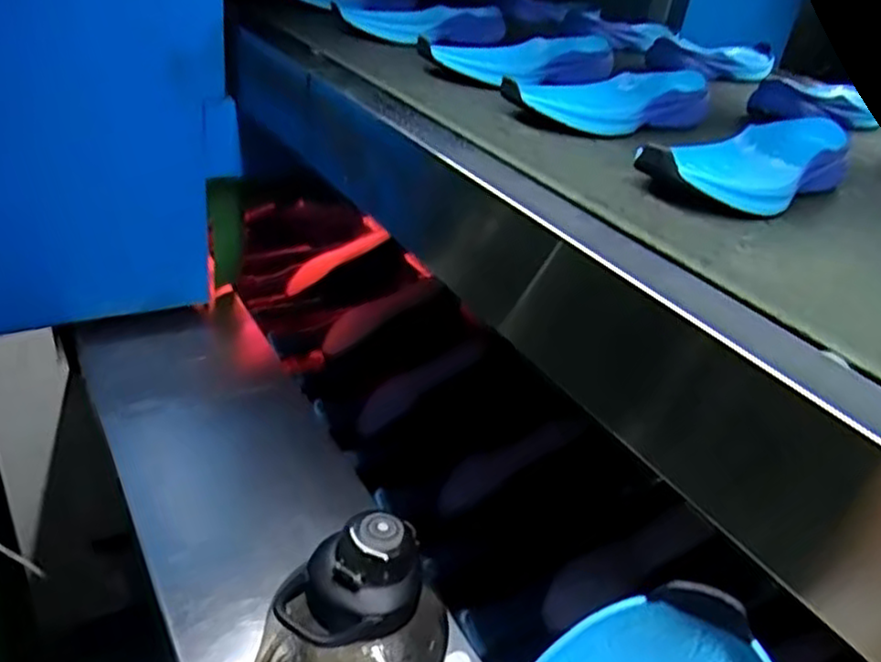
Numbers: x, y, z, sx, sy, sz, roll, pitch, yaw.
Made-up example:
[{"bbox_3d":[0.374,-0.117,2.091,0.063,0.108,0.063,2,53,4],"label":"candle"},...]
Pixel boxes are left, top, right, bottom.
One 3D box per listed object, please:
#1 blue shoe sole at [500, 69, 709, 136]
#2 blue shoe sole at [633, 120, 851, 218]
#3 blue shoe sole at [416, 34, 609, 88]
[{"bbox_3d":[0.167,-0.225,0.699,0.229,0.036,0.080,-13,37,-32],"label":"blue shoe sole"},{"bbox_3d":[0.249,-0.136,0.573,0.241,0.036,0.087,-20,41,-39],"label":"blue shoe sole"},{"bbox_3d":[0.089,-0.303,0.801,0.238,0.029,0.085,-8,35,-27],"label":"blue shoe sole"}]

